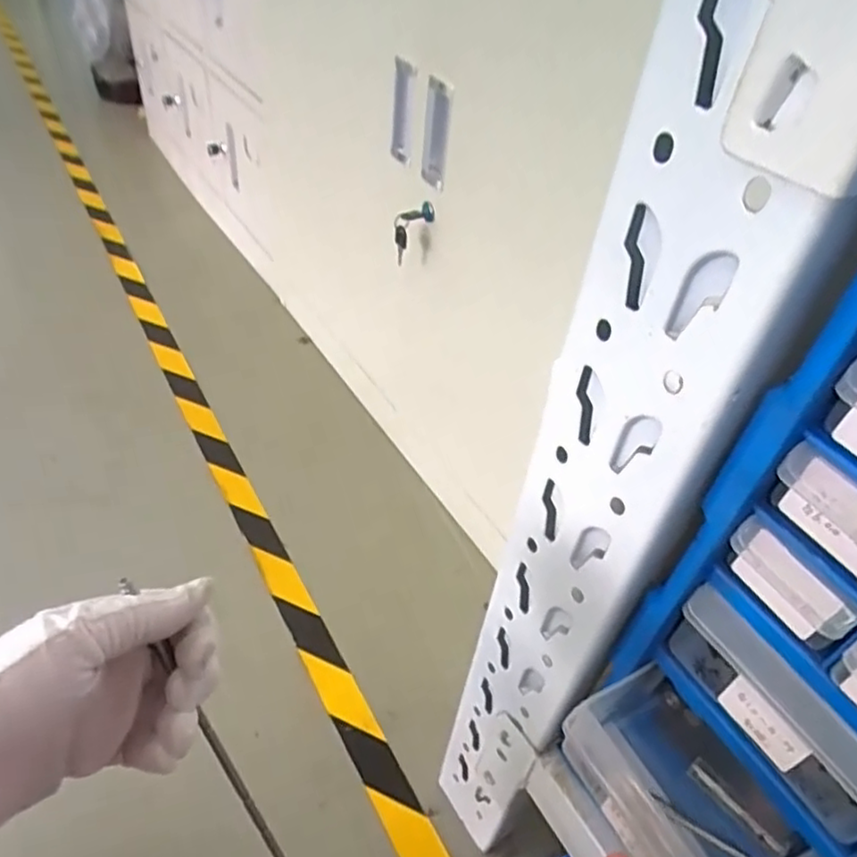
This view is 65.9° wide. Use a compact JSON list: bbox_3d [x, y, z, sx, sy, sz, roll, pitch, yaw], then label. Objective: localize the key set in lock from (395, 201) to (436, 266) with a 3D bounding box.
[{"bbox_3d":[-0.017,-0.222,0.755,0.041,0.073,0.029,8,43,0],"label":"key set in lock"}]

